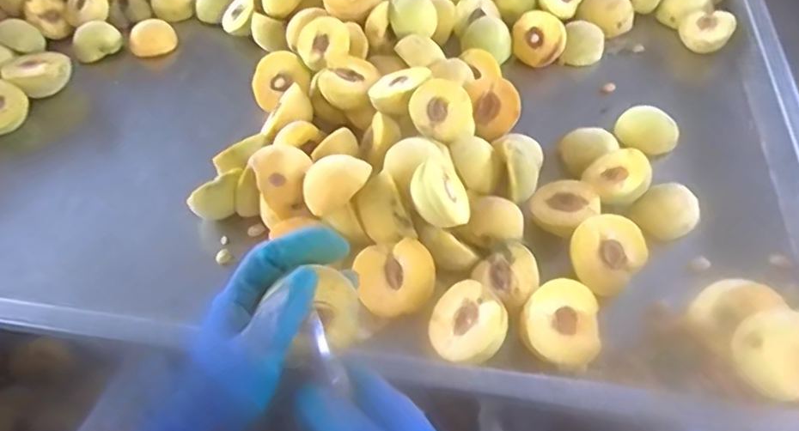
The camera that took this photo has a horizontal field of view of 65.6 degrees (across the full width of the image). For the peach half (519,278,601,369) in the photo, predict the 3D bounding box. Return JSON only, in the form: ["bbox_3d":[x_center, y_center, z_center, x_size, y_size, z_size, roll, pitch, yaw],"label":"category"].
[{"bbox_3d":[0.133,0.094,0.534,0.070,0.035,0.070,5,73,-15],"label":"peach half"}]

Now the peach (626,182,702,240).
[{"bbox_3d":[0.271,0.000,0.633,0.057,0.045,0.054,-1,49,1],"label":"peach"}]

